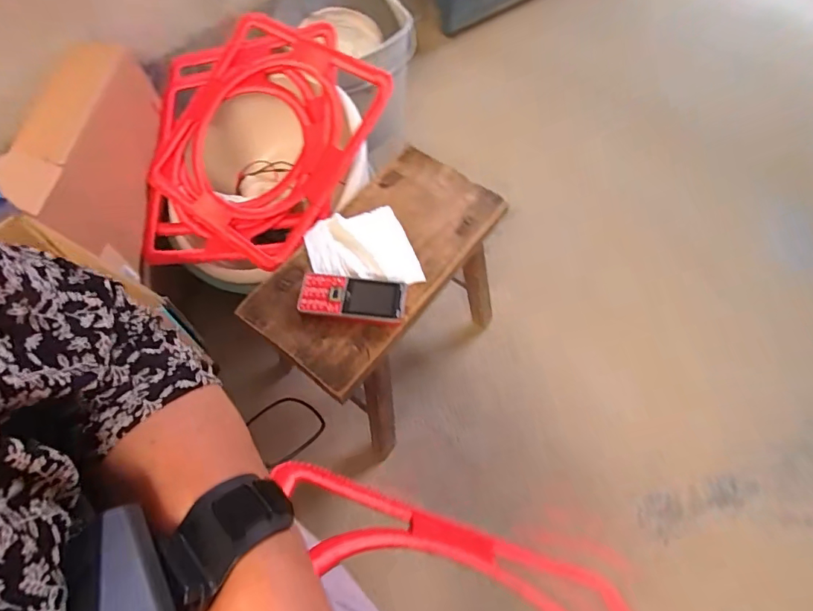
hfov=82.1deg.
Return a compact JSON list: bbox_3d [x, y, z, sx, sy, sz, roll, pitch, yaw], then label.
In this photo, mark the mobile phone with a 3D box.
[{"bbox_3d":[-0.066,-0.010,0.571,0.129,0.013,0.055,4,63,3],"label":"mobile phone"}]

